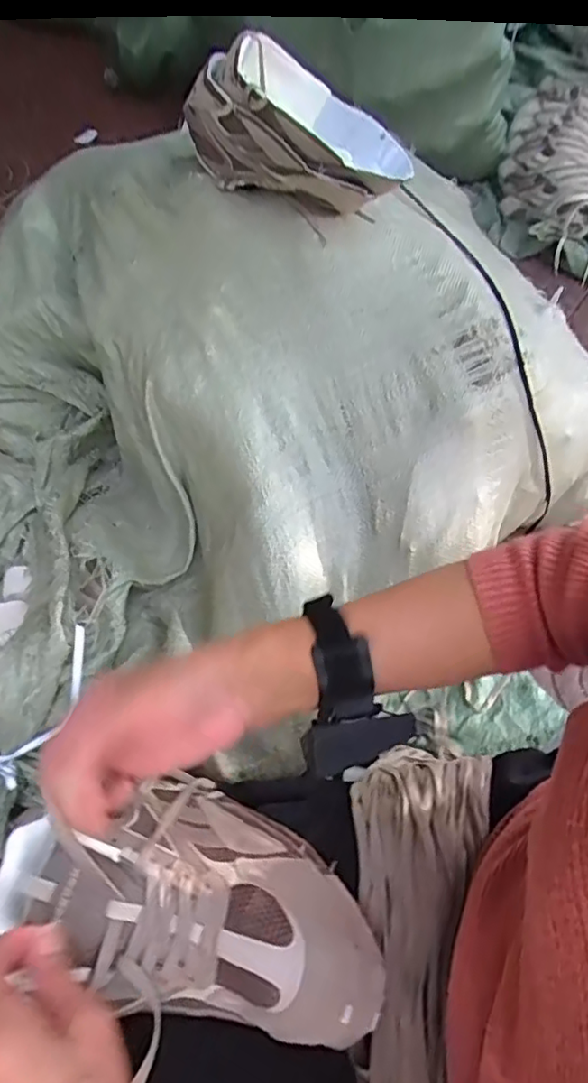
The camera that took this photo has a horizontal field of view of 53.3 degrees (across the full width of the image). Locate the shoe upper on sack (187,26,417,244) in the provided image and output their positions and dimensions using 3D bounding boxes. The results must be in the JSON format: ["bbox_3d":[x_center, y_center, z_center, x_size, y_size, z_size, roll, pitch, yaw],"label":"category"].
[{"bbox_3d":[0.010,-0.444,0.647,0.217,0.110,0.138,36,66,19],"label":"shoe upper on sack"}]

